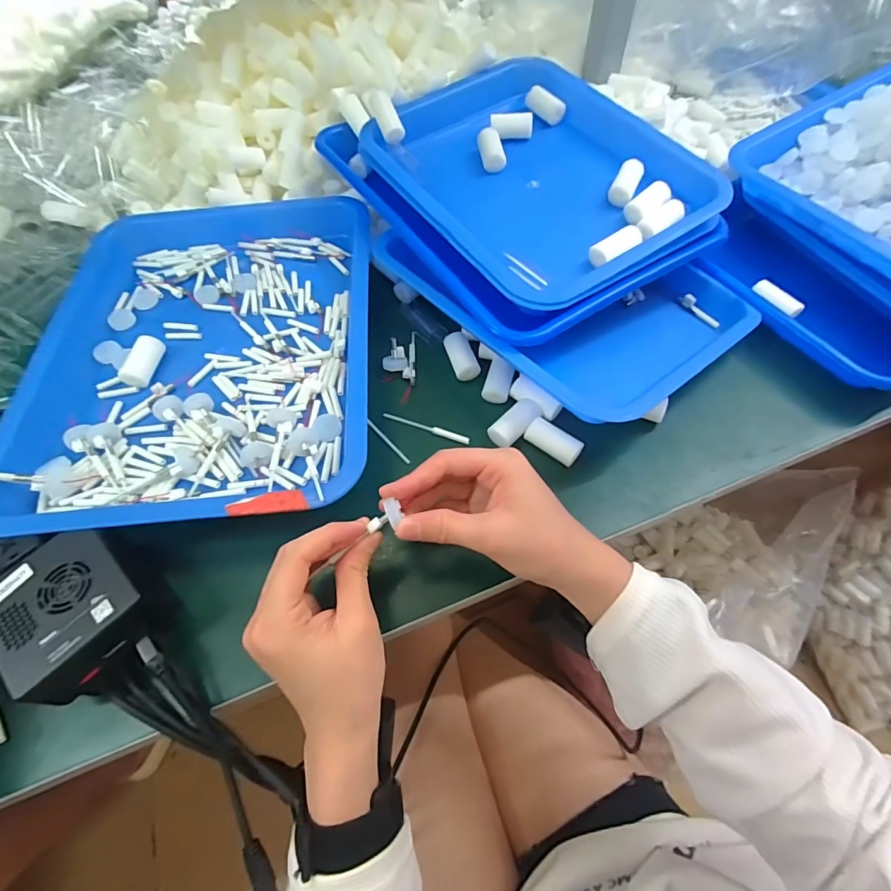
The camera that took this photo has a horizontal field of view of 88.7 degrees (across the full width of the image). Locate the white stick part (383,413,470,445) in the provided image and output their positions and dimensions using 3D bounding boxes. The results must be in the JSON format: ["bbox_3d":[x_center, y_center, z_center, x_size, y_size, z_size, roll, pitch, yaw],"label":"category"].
[{"bbox_3d":[-0.016,-0.015,0.361,0.072,0.004,0.006,18,62,13],"label":"white stick part"}]

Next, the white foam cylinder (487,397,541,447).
[{"bbox_3d":[0.054,-0.018,0.351,0.047,0.016,0.022,-41,66,-19],"label":"white foam cylinder"}]

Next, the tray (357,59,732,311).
[{"bbox_3d":[0.080,-0.250,0.411,0.223,0.029,0.273,-31,63,-14],"label":"tray"}]

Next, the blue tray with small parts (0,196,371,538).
[{"bbox_3d":[-0.197,-0.101,0.374,0.269,0.047,0.348,-5,60,0],"label":"blue tray with small parts"}]

